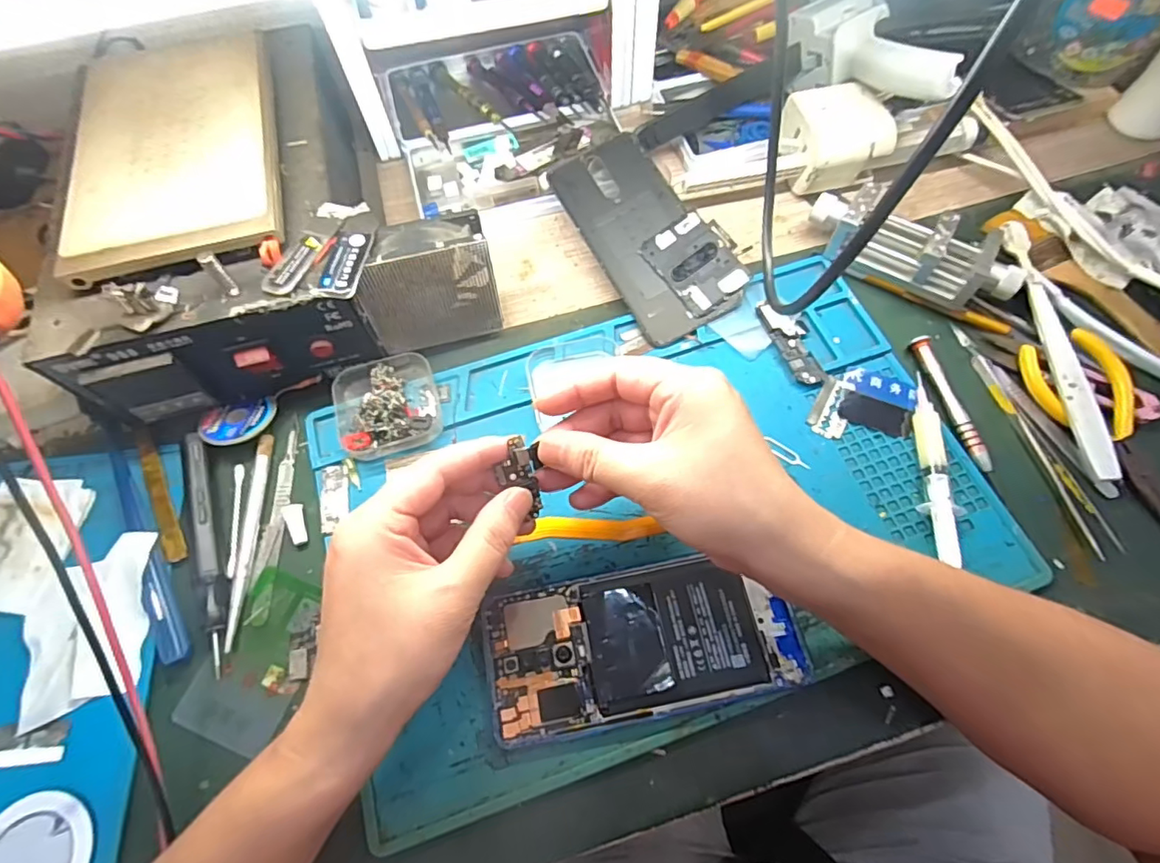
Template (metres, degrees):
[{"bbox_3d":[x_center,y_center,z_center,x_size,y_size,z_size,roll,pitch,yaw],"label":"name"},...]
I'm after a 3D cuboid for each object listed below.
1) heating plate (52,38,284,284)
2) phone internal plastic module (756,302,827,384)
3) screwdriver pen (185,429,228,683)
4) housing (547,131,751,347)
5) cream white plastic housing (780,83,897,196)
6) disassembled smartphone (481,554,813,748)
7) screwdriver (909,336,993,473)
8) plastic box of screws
[{"bbox_3d":[-0.240,-0.169,0.330,0.110,0.021,0.185,-15,66,-5],"label":"heating plate"},{"bbox_3d":[0.142,-0.060,0.366,0.024,0.005,0.065,-19,67,-7],"label":"phone internal plastic module"},{"bbox_3d":[-0.214,0.065,0.316,0.014,0.013,0.140,-21,67,-8],"label":"screwdriver pen"},{"bbox_3d":[0.049,-0.145,0.398,0.080,0.006,0.161,-29,77,-1],"label":"housing"},{"bbox_3d":[0.190,-0.223,0.418,0.064,0.045,0.065,-15,66,-5],"label":"cream white plastic housing"},{"bbox_3d":[0.032,0.110,0.290,0.158,0.010,0.073,-11,66,-3],"label":"disassembled smartphone"},{"bbox_3d":[0.235,-0.019,0.349,0.009,0.009,0.095,-9,66,-3],"label":"screwdriver"},{"bbox_3d":[-0.122,-0.019,0.347,0.062,0.021,0.064,-16,66,-6],"label":"plastic box of screws"}]

